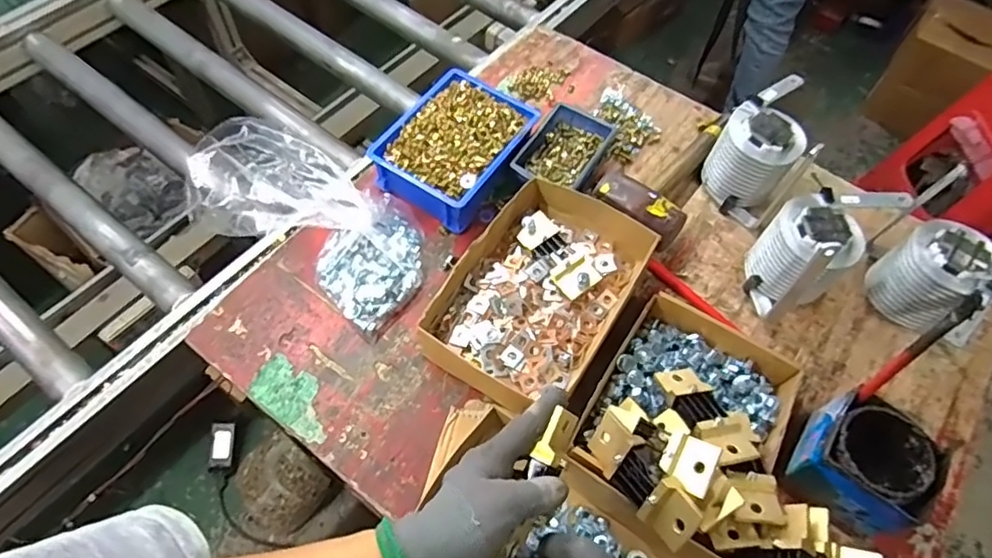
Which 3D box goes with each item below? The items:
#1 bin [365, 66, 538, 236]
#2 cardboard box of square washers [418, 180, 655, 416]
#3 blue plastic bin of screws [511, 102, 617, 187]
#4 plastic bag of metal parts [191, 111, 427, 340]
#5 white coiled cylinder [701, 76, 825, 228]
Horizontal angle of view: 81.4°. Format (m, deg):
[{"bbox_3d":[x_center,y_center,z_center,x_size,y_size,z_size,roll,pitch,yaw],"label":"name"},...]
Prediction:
[{"bbox_3d":[-0.053,-0.175,0.777,0.149,0.066,0.196,30,63,13],"label":"bin"},{"bbox_3d":[0.054,0.013,0.687,0.186,0.056,0.277,31,63,14],"label":"cardboard box of square washers"},{"bbox_3d":[0.096,-0.172,0.797,0.093,0.048,0.147,28,62,12],"label":"blue plastic bin of screws"},{"bbox_3d":[-0.224,-0.077,0.705,0.306,0.084,0.171,31,63,14],"label":"plastic bag of metal parts"},{"bbox_3d":[0.361,-0.174,0.774,0.112,0.119,0.166,39,65,17],"label":"white coiled cylinder"}]

